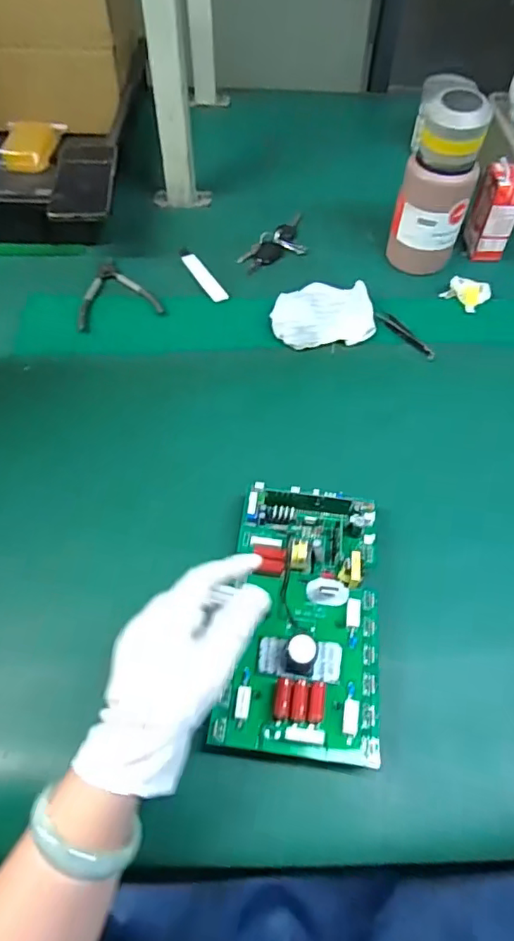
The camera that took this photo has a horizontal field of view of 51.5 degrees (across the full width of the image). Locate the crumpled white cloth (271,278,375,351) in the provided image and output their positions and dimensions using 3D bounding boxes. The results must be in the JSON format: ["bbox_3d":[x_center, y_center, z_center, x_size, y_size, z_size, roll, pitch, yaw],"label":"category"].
[{"bbox_3d":[0.083,-0.196,0.675,0.125,0.031,0.083,-5,57,-3],"label":"crumpled white cloth"}]

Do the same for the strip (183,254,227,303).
[{"bbox_3d":[-0.073,-0.267,0.733,0.025,0.004,0.107,-24,60,-14],"label":"strip"}]

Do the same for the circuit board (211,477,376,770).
[{"bbox_3d":[0.044,0.109,0.441,0.128,0.036,0.226,4,56,3],"label":"circuit board"}]

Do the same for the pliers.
[{"bbox_3d":[-0.197,-0.244,0.718,0.107,0.011,0.142,-19,59,-11],"label":"pliers"}]

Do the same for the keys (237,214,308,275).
[{"bbox_3d":[0.033,-0.331,0.775,0.148,0.011,0.077,-35,63,-20],"label":"keys"}]

